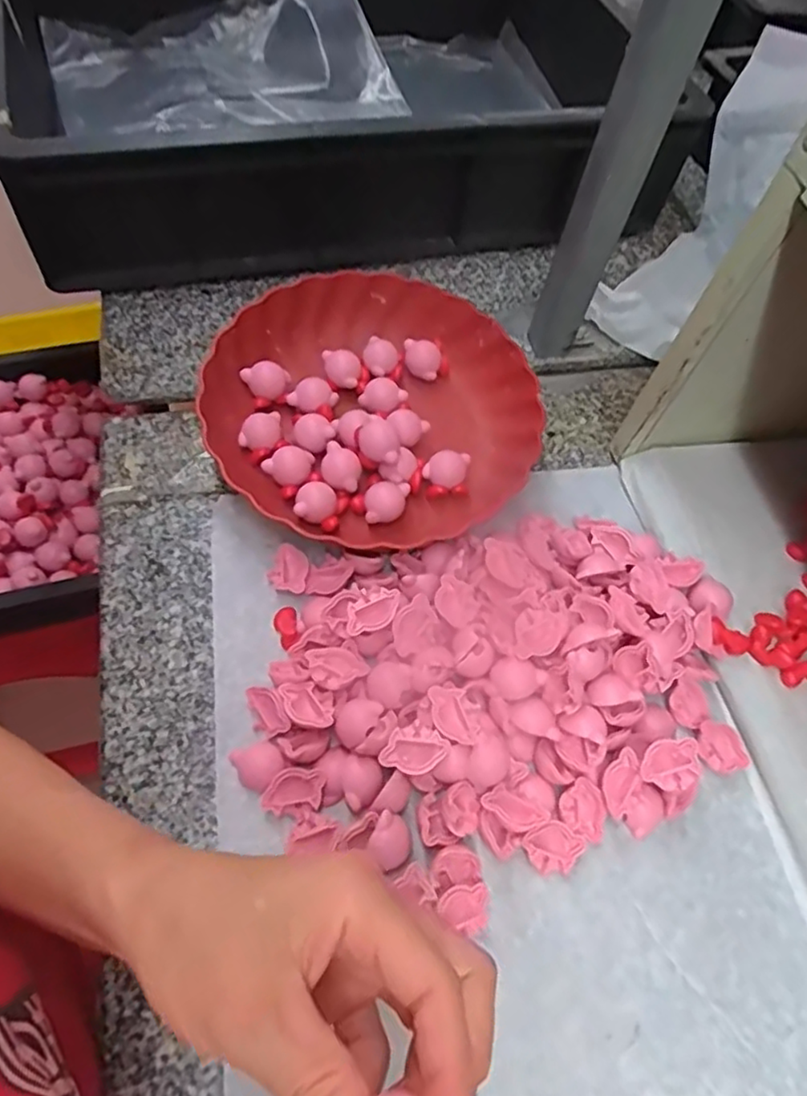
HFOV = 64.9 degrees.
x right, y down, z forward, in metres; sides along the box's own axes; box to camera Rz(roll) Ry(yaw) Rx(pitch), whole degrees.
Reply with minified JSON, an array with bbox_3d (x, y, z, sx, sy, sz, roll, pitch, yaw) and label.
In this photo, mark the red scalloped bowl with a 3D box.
[{"bbox_3d":[-0.025,-0.106,0.489,0.233,0.068,0.226,3,61,-5],"label":"red scalloped bowl"}]

